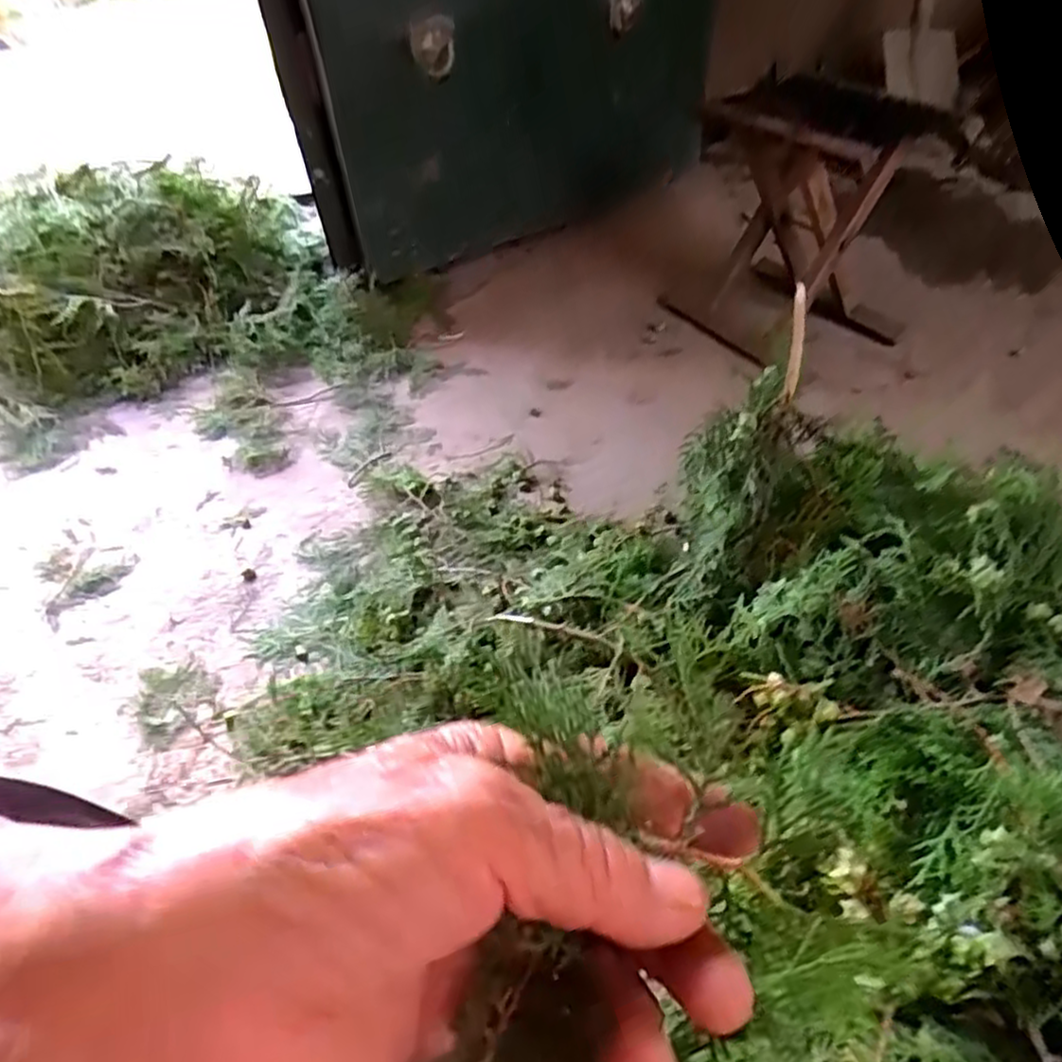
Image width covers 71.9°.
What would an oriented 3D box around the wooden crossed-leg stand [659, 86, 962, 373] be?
[{"bbox_3d":[0.402,-0.458,1.083,0.281,0.342,0.276,-19,46,-12],"label":"wooden crossed-leg stand"}]

